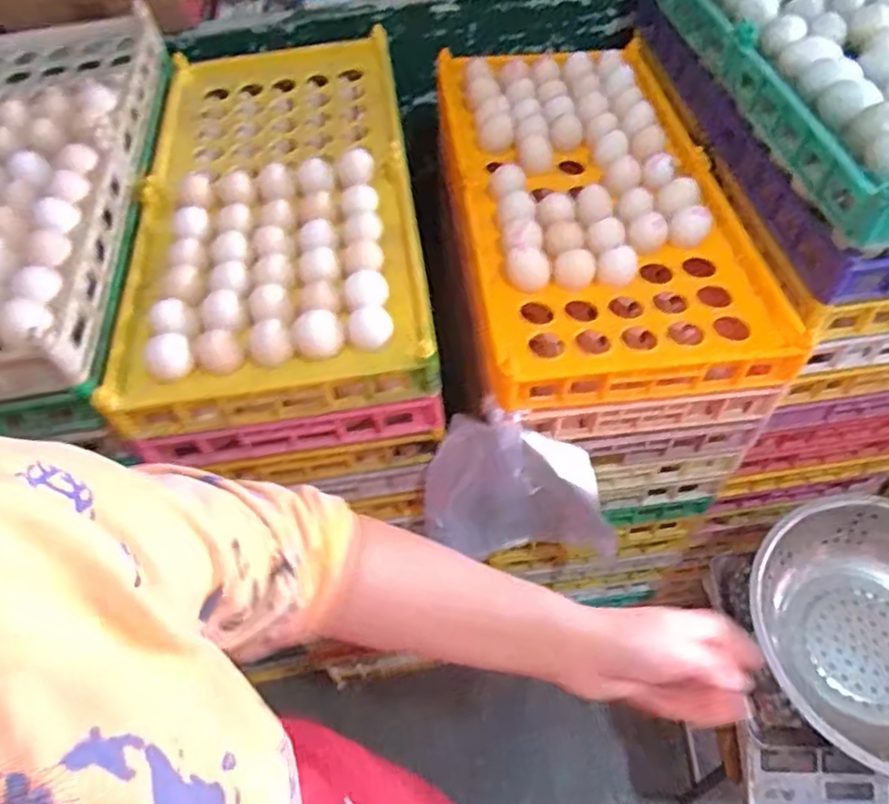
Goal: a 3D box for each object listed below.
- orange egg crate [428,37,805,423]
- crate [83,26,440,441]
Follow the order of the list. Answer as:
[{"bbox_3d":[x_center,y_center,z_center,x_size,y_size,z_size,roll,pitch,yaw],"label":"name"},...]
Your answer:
[{"bbox_3d":[0.172,-0.257,0.757,0.299,0.067,0.579,-6,55,0],"label":"orange egg crate"},{"bbox_3d":[-0.193,-0.234,0.729,0.296,0.069,0.592,-8,55,-1],"label":"crate"}]

